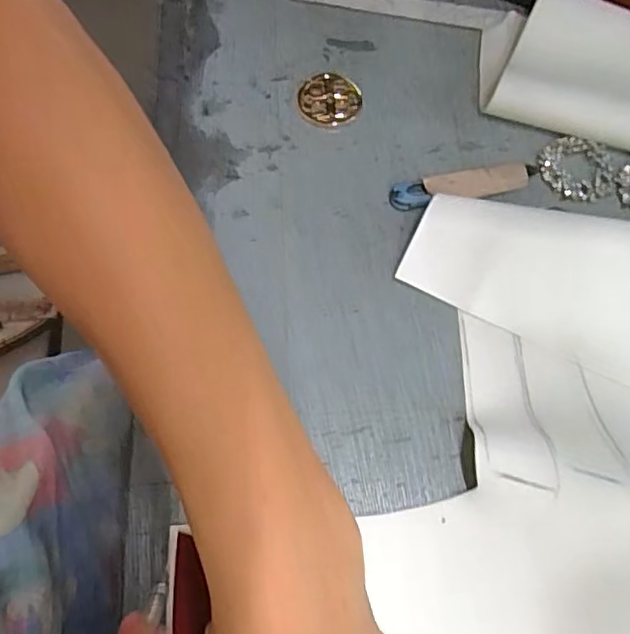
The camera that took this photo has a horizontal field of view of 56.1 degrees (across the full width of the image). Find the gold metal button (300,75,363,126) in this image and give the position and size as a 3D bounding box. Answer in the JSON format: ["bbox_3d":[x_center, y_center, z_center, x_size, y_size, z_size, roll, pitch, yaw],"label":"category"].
[{"bbox_3d":[0.011,-0.155,0.422,0.044,0.006,0.041,1,65,-2],"label":"gold metal button"}]

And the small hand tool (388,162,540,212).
[{"bbox_3d":[0.100,-0.087,0.392,0.102,0.011,0.023,-15,67,-9],"label":"small hand tool"}]

